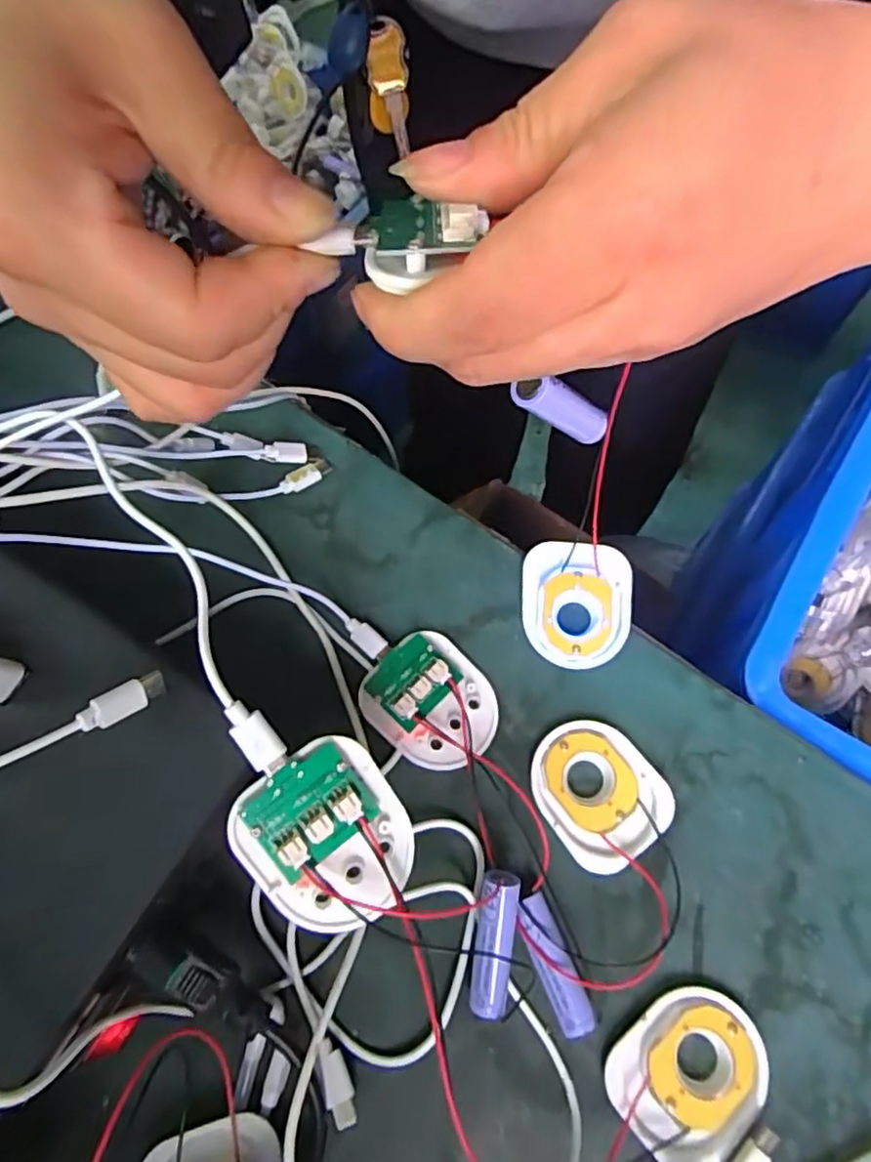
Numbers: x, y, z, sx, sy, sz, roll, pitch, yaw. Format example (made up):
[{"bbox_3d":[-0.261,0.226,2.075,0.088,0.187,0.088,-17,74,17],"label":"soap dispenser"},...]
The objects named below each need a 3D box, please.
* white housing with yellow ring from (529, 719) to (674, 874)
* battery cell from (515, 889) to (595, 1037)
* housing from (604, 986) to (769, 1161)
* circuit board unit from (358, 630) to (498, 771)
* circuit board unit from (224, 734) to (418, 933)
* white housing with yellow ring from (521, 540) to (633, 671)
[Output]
[{"bbox_3d":[0.067,0.088,0.280,0.050,0.008,0.056,-39,75,-9],"label":"white housing with yellow ring"},{"bbox_3d":[0.044,0.146,0.256,0.013,0.012,0.050,-23,73,-4],"label":"battery cell"},{"bbox_3d":[0.094,0.183,0.247,0.048,0.008,0.057,41,79,14],"label":"housing"},{"bbox_3d":[-0.001,0.052,0.287,0.058,0.014,0.049,41,79,14],"label":"circuit board unit"},{"bbox_3d":[-0.033,0.082,0.210,0.048,0.012,0.056,-36,100,-17],"label":"circuit board unit"},{"bbox_3d":[0.064,0.011,0.304,0.048,0.013,0.056,3,73,4],"label":"white housing with yellow ring"}]

